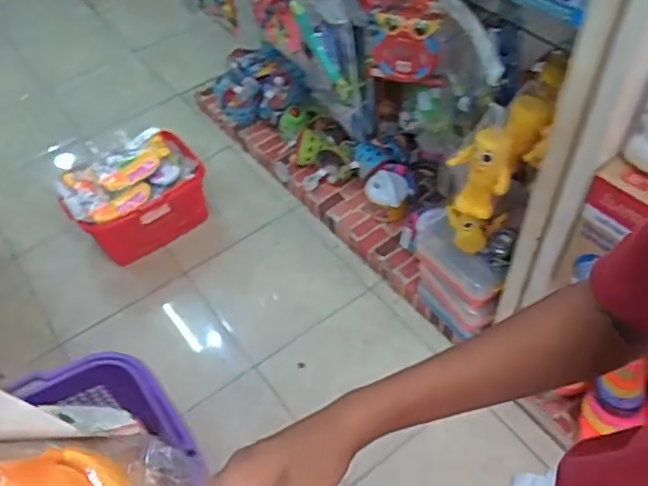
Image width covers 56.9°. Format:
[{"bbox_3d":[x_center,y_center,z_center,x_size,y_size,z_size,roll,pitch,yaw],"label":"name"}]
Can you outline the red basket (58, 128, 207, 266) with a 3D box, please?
[{"bbox_3d":[-0.573,-0.154,1.834,0.399,0.259,0.295,-35,57,-22],"label":"red basket"}]

